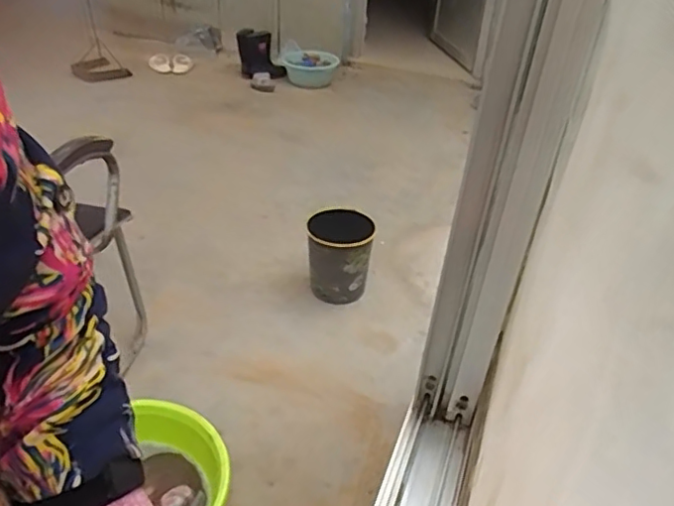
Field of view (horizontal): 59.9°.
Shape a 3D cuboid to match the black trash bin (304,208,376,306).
[{"bbox_3d":[0.020,0.023,1.882,0.187,0.277,0.195,-1,33,0],"label":"black trash bin"}]

